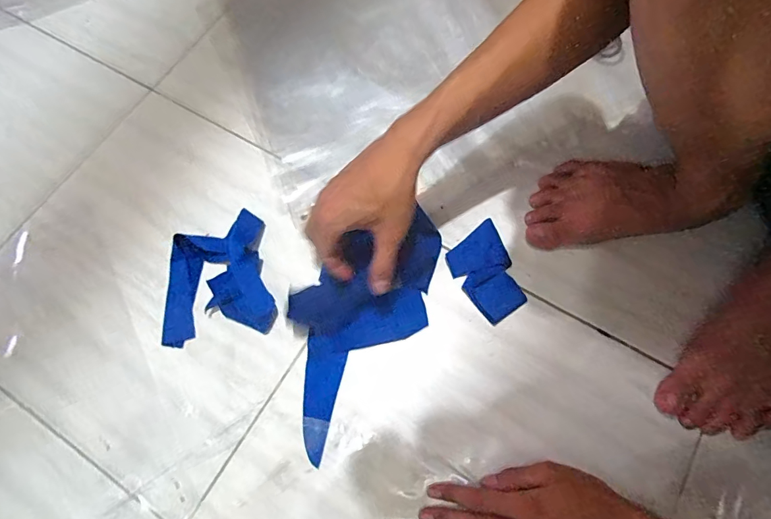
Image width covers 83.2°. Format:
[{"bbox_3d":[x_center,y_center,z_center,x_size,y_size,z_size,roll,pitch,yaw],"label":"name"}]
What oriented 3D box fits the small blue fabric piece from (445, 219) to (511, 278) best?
[{"bbox_3d":[0.105,-0.010,0.508,0.069,0.004,0.058,-21,71,-5],"label":"small blue fabric piece"}]

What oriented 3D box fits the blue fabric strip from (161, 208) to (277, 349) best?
[{"bbox_3d":[-0.195,0.017,0.500,0.120,0.018,0.143,-9,71,-1],"label":"blue fabric strip"}]

